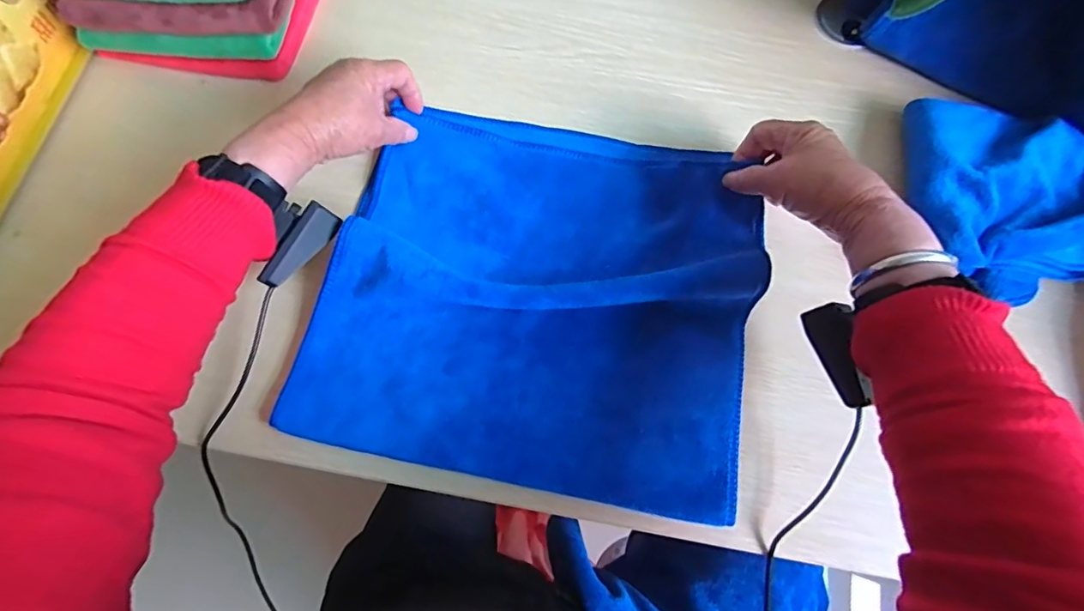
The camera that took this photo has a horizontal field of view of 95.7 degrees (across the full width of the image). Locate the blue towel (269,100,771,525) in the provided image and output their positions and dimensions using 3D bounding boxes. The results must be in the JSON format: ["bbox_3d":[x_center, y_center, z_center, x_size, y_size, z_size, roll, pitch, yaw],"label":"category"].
[{"bbox_3d":[0.000,-0.017,0.379,0.322,0.038,0.293,12,72,3],"label":"blue towel"}]

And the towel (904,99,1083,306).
[{"bbox_3d":[0.391,-0.086,0.395,0.173,0.056,0.173,13,72,3],"label":"towel"}]

